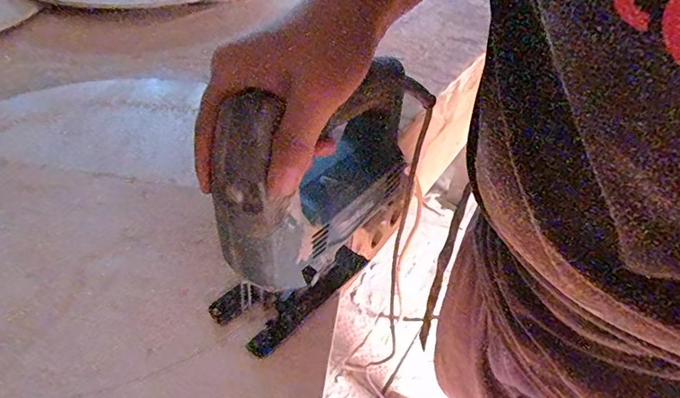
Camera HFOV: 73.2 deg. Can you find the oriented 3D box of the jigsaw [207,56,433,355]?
[{"bbox_3d":[-0.018,-0.003,0.353,0.060,0.202,0.176,35,50,29],"label":"jigsaw"}]

